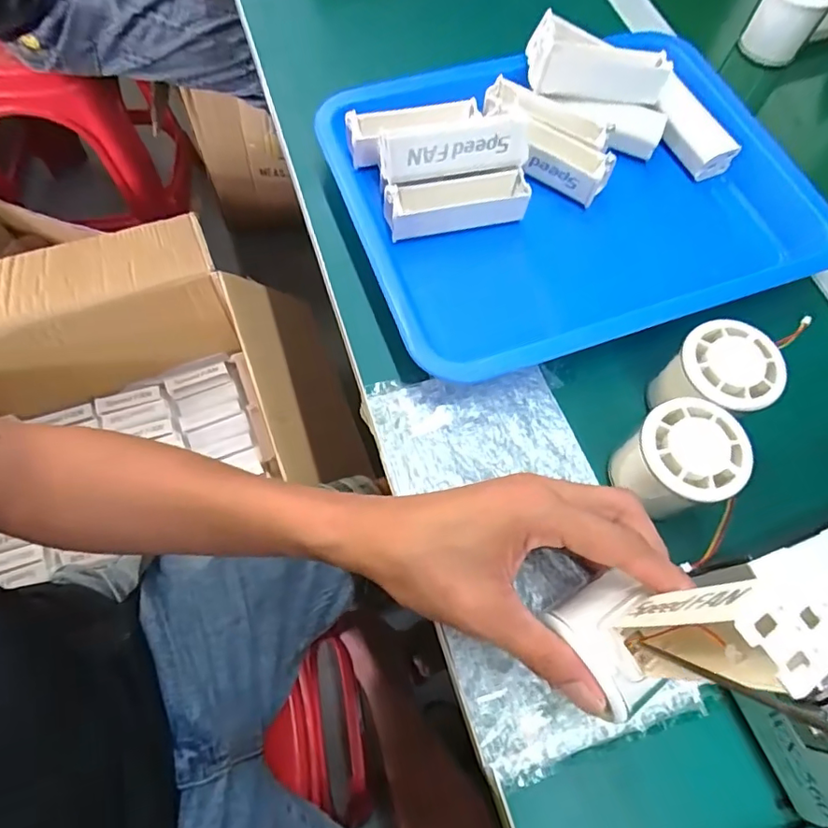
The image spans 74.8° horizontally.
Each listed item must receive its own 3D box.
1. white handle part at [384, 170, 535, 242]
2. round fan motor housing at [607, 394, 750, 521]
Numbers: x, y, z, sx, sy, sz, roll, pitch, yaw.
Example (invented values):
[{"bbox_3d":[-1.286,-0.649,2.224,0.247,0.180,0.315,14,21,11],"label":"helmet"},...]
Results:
[{"bbox_3d":[0.031,-0.151,0.386,0.103,0.027,0.025,-14,68,-8],"label":"white handle part"},{"bbox_3d":[0.151,0.027,0.313,0.055,0.053,0.054,1,67,-2],"label":"round fan motor housing"}]

